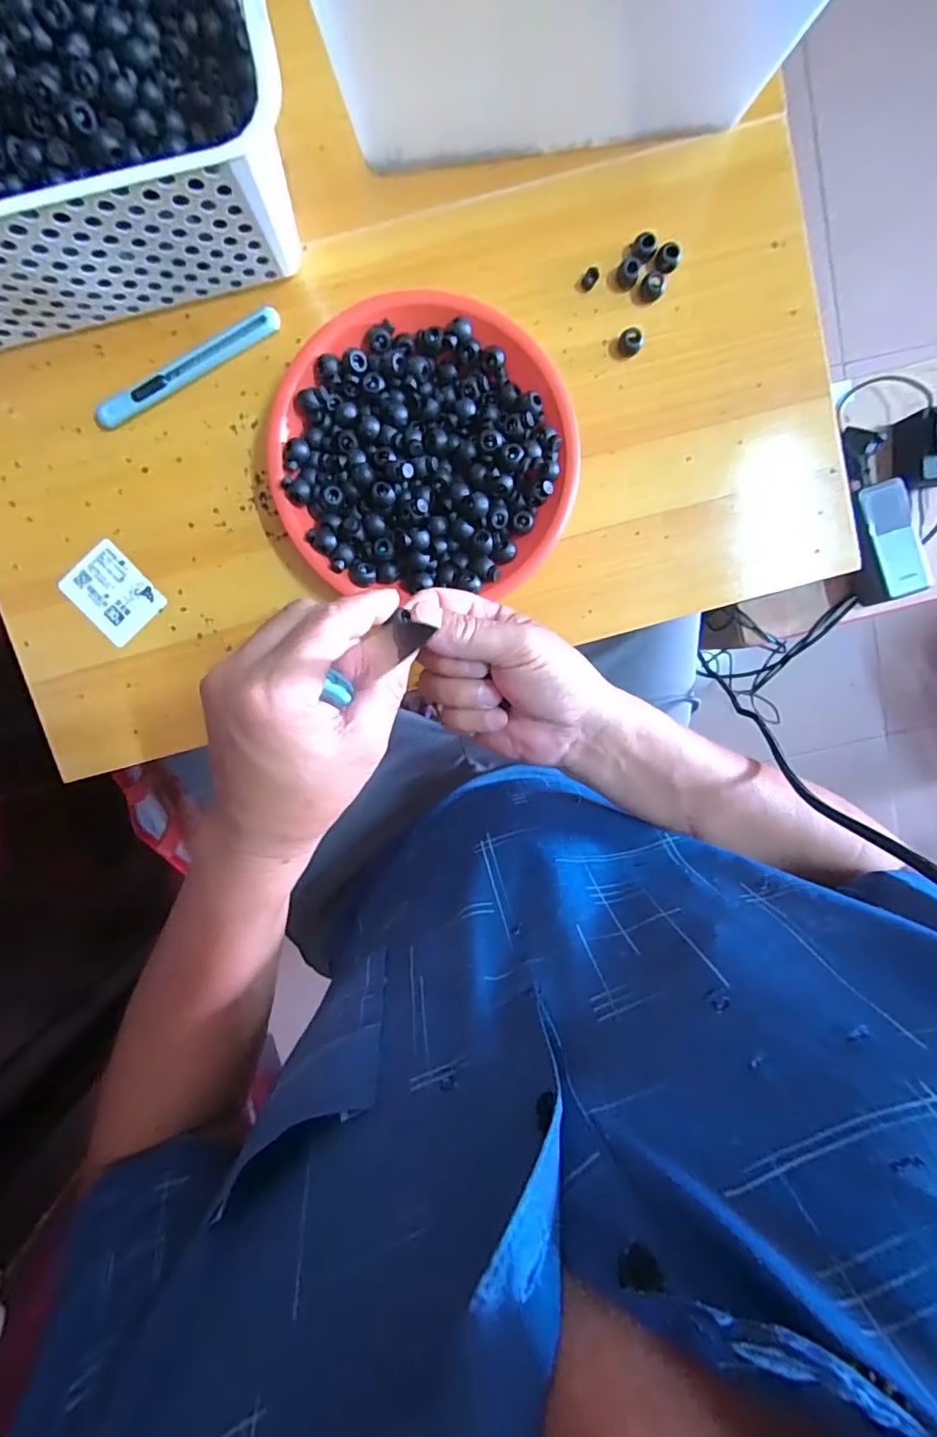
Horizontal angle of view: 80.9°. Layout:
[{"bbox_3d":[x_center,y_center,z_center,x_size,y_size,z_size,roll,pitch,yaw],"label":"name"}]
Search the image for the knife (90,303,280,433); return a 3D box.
[{"bbox_3d":[-0.186,-0.233,0.363,0.134,0.009,0.018,-30,97,1],"label":"knife"}]

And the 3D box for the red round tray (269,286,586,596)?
[{"bbox_3d":[-0.028,-0.173,0.362,0.192,0.035,0.172,3,97,-3],"label":"red round tray"}]

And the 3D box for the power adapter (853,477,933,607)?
[{"bbox_3d":[0.475,-0.200,0.621,0.056,0.044,0.129,-10,97,-1],"label":"power adapter"}]

